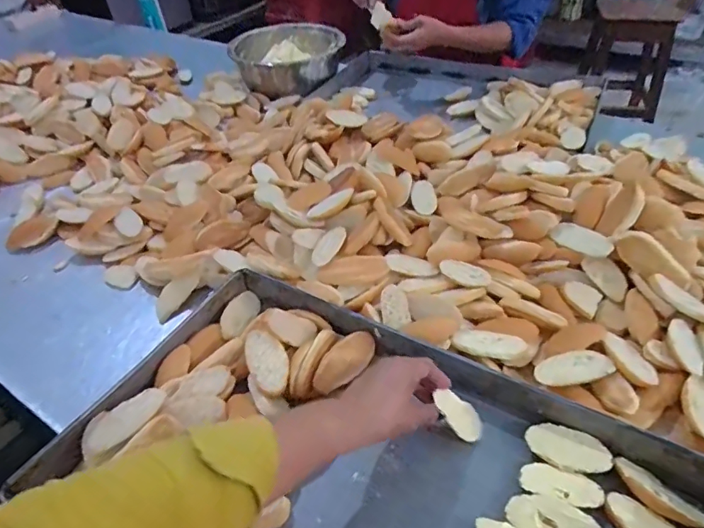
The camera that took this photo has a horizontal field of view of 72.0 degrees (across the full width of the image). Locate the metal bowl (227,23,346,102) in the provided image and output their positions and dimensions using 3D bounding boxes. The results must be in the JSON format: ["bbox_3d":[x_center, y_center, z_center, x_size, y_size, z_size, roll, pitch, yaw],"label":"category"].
[{"bbox_3d":[-0.166,-0.516,1.262,0.289,0.118,0.272,2,43,7],"label":"metal bowl"}]

